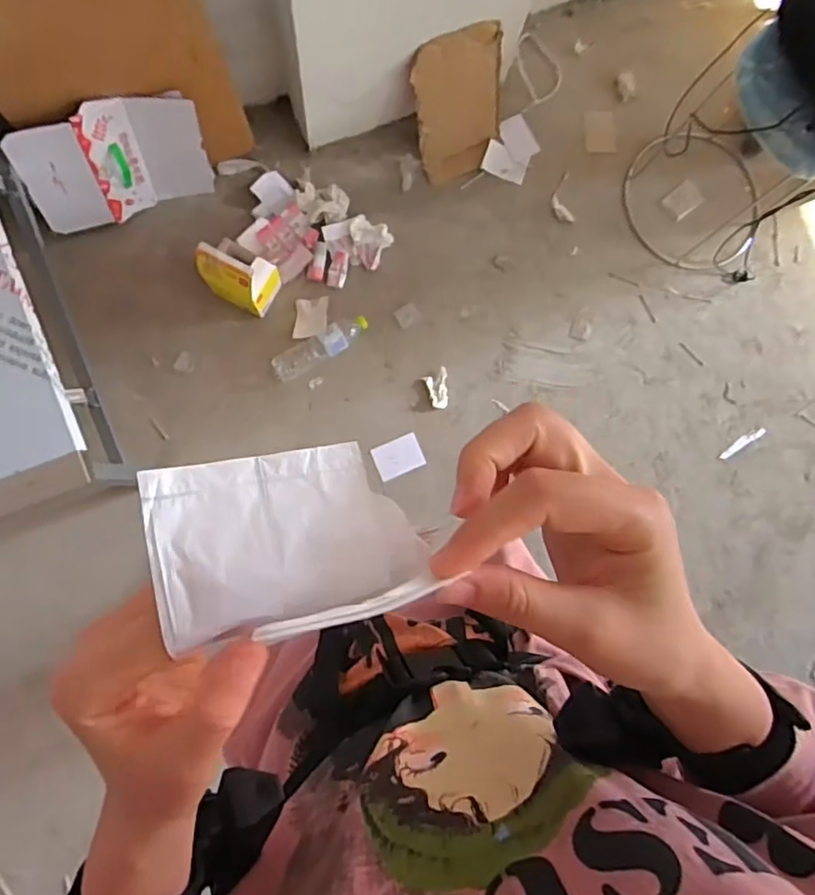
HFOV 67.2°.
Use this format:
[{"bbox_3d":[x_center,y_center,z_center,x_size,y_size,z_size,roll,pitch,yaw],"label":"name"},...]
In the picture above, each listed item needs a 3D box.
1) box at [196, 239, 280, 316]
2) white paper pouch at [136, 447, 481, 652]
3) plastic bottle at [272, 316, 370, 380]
[{"bbox_3d":[-0.367,-0.375,1.321,0.148,0.187,0.109,30,83,-2],"label":"box"},{"bbox_3d":[-0.038,0.032,0.220,0.099,0.006,0.063,-9,77,-17],"label":"white paper pouch"},{"bbox_3d":[-0.200,-0.233,1.427,0.244,0.055,0.067,-31,88,-7],"label":"plastic bottle"}]

